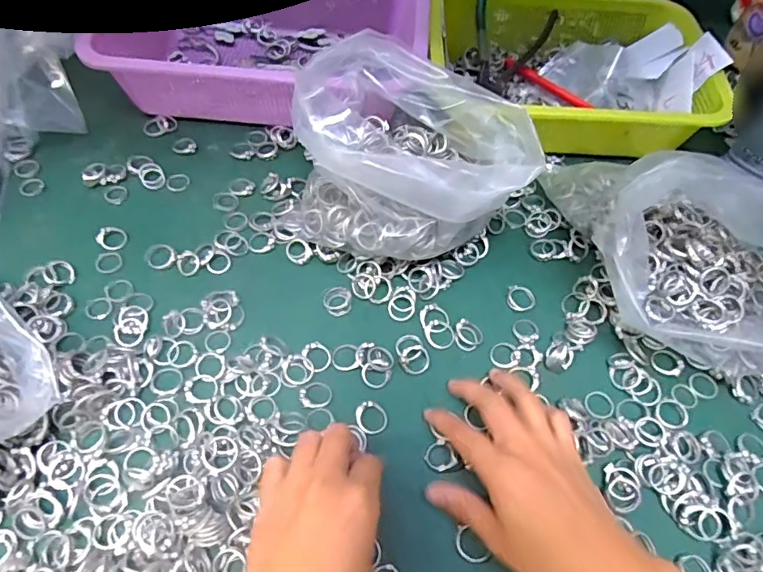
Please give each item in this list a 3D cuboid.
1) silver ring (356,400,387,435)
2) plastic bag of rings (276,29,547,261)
[{"bbox_3d":[-0.006,0.090,0.363,0.020,0.004,0.022,2,57,-2],"label":"silver ring"},{"bbox_3d":[0.017,-0.081,0.397,0.169,0.135,0.108,27,60,14],"label":"plastic bag of rings"}]

